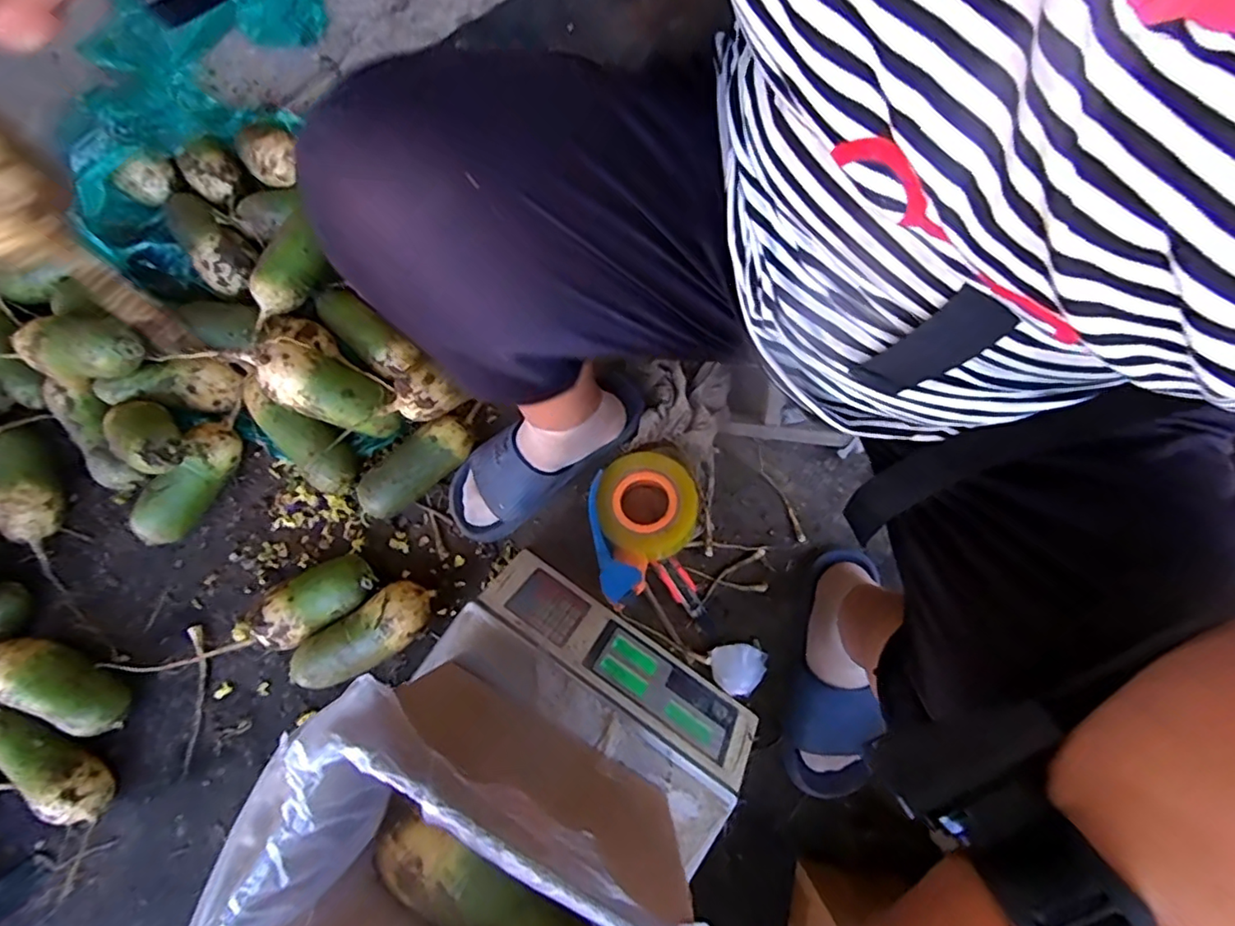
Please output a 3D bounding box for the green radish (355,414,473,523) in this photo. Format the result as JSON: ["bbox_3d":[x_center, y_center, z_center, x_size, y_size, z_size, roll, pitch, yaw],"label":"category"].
[{"bbox_3d":[-0.250,0.006,0.712,0.156,0.060,0.067,-43,82,-7],"label":"green radish"}]

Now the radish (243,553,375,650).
[{"bbox_3d":[-0.360,0.163,0.687,0.138,0.068,0.075,-39,81,-6],"label":"radish"}]

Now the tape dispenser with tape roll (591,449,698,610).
[{"bbox_3d":[0.034,0.072,0.696,0.130,0.073,0.169,-10,79,-1],"label":"tape dispenser with tape roll"}]

